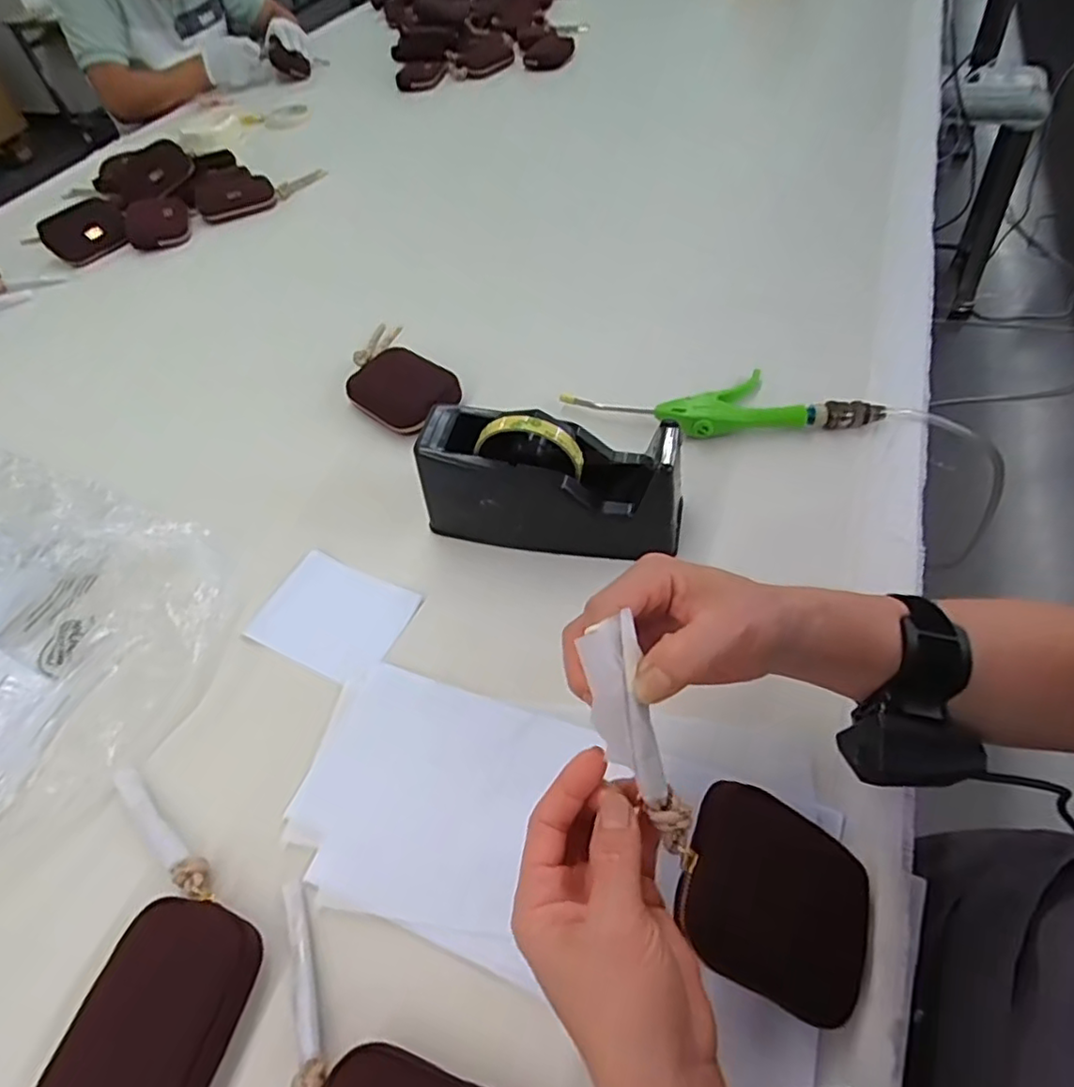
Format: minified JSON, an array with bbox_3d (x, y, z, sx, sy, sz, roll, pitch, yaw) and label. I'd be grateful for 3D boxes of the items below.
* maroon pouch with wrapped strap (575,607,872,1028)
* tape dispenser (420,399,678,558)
[{"bbox_3d":[0.084,0.132,0.296,0.085,0.029,0.214,-45,104,-26],"label":"maroon pouch with wrapped strap"},{"bbox_3d":[0.012,-0.050,0.491,0.202,0.109,0.070,5,53,11],"label":"tape dispenser"}]

